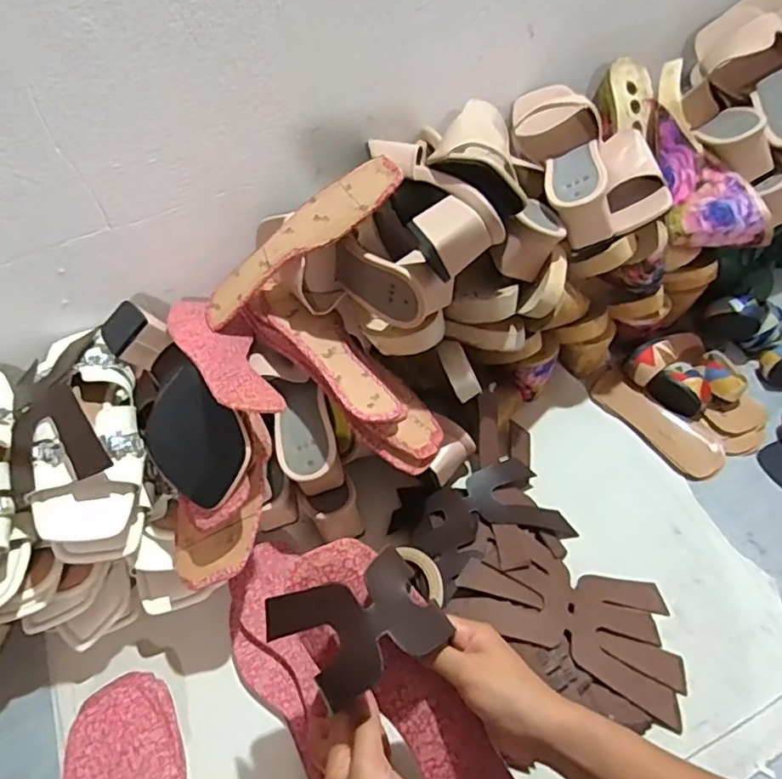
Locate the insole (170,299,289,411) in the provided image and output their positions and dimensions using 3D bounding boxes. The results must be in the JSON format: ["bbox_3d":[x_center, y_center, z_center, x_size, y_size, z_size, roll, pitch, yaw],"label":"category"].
[{"bbox_3d":[-0.157,-0.037,0.557,0.073,0.009,0.227,0,27,-37],"label":"insole"}]

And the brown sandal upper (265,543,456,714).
[{"bbox_3d":[-0.024,0.157,0.397,0.115,0.046,0.073,-17,50,-8],"label":"brown sandal upper"}]

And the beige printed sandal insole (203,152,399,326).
[{"bbox_3d":[-0.091,-0.143,0.571,0.235,0.011,0.082,-31,46,22],"label":"beige printed sandal insole"}]

